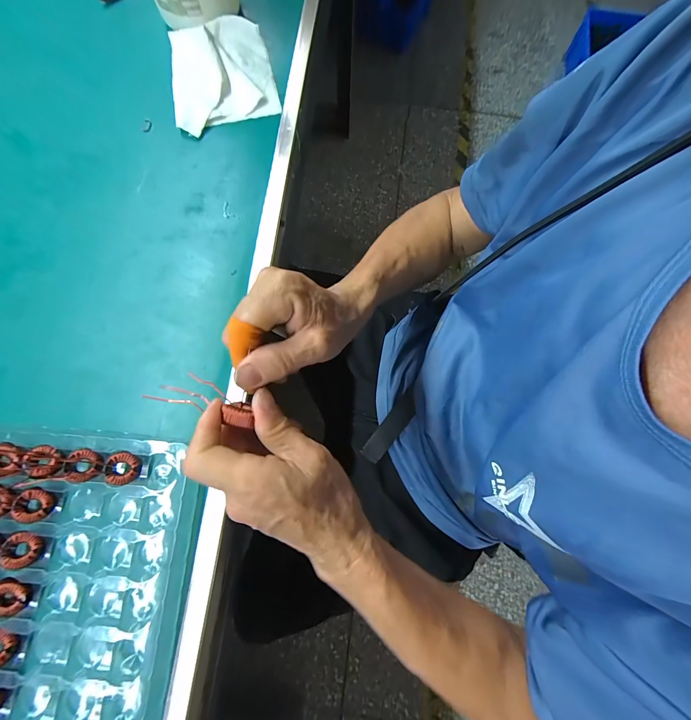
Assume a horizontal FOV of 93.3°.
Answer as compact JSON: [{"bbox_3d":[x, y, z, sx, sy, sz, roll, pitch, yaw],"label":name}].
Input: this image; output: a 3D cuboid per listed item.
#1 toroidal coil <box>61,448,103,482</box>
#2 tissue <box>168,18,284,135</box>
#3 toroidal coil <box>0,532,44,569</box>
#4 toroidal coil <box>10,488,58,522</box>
[{"bbox_3d":[-0.222,0.090,0.276,0.027,0.008,0.028,1,85,-15],"label":"toroidal coil"},{"bbox_3d":[-0.149,-0.340,0.385,0.118,0.027,0.128,-15,77,-5],"label":"tissue"},{"bbox_3d":[-0.265,0.155,0.265,0.027,0.006,0.026,-31,79,-8],"label":"toroidal coil"},{"bbox_3d":[-0.261,0.122,0.272,0.029,0.005,0.026,-46,102,-11],"label":"toroidal coil"}]

